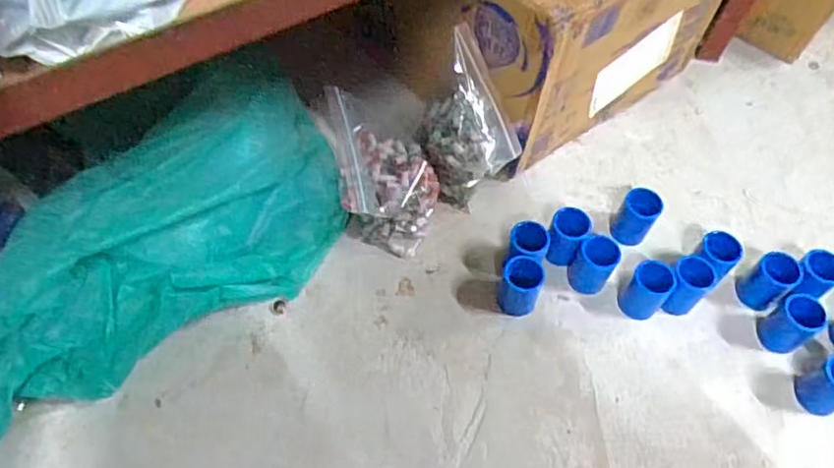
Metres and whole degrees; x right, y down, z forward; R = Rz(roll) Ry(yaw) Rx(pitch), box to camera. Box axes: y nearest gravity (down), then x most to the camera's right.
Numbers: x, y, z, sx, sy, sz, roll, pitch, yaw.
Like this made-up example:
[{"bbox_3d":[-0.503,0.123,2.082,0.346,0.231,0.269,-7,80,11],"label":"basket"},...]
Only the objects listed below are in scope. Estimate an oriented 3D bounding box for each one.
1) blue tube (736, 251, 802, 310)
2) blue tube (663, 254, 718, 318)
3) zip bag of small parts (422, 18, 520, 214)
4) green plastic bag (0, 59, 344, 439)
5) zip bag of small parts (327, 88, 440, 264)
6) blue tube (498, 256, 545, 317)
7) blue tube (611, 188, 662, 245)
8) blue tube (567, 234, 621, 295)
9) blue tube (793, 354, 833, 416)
[{"bbox_3d":[0.348,0.047,0.619,0.038,0.057,0.036,2,57,-4],"label":"blue tube"},{"bbox_3d":[0.265,0.052,0.616,0.045,0.053,0.039,-37,67,-22],"label":"blue tube"},{"bbox_3d":[0.048,-0.101,0.630,0.073,0.162,0.102,-32,65,-20],"label":"zip bag of small parts"},{"bbox_3d":[-0.285,0.023,0.533,0.481,0.147,0.191,-26,63,-18],"label":"green plastic bag"},{"bbox_3d":[-0.030,-0.060,0.629,0.096,0.125,0.138,-8,59,-8],"label":"zip bag of small parts"},{"bbox_3d":[0.102,0.051,0.611,0.039,0.045,0.043,18,58,6],"label":"blue tube"},{"bbox_3d":[0.228,-0.016,0.650,0.039,0.059,0.040,1,58,-2],"label":"blue tube"},{"bbox_3d":[0.175,0.030,0.621,0.036,0.054,0.039,2,57,-4],"label":"blue tube"},{"bbox_3d":[0.373,0.136,0.558,0.042,0.050,0.041,-20,62,-15],"label":"blue tube"}]

